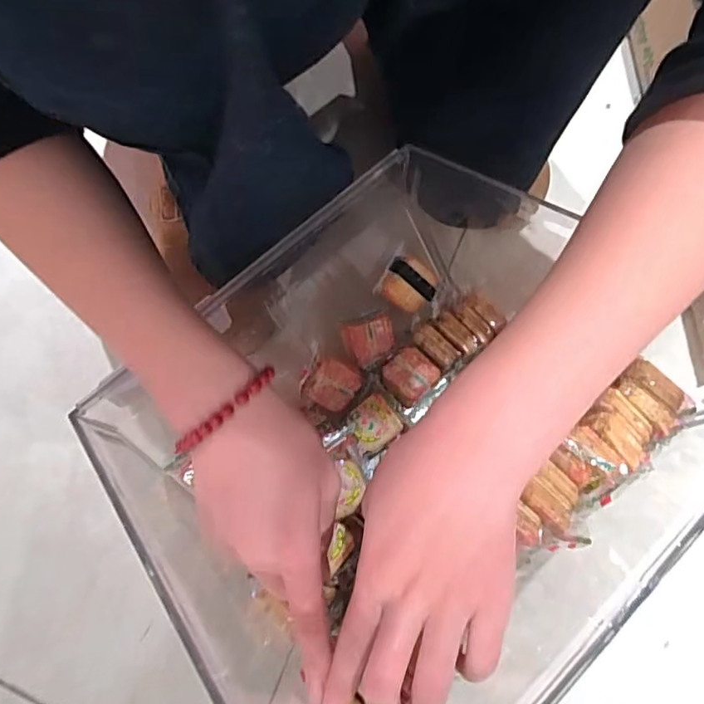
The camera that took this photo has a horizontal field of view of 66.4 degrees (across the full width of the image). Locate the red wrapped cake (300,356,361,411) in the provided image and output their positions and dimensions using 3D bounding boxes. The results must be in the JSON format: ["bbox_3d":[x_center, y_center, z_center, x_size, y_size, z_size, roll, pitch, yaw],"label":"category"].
[{"bbox_3d":[-0.019,0.023,0.449,0.042,0.024,0.038,37,95,-19],"label":"red wrapped cake"}]

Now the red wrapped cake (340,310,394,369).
[{"bbox_3d":[0.015,-0.011,0.450,0.042,0.022,0.035,-24,74,-7],"label":"red wrapped cake"}]

